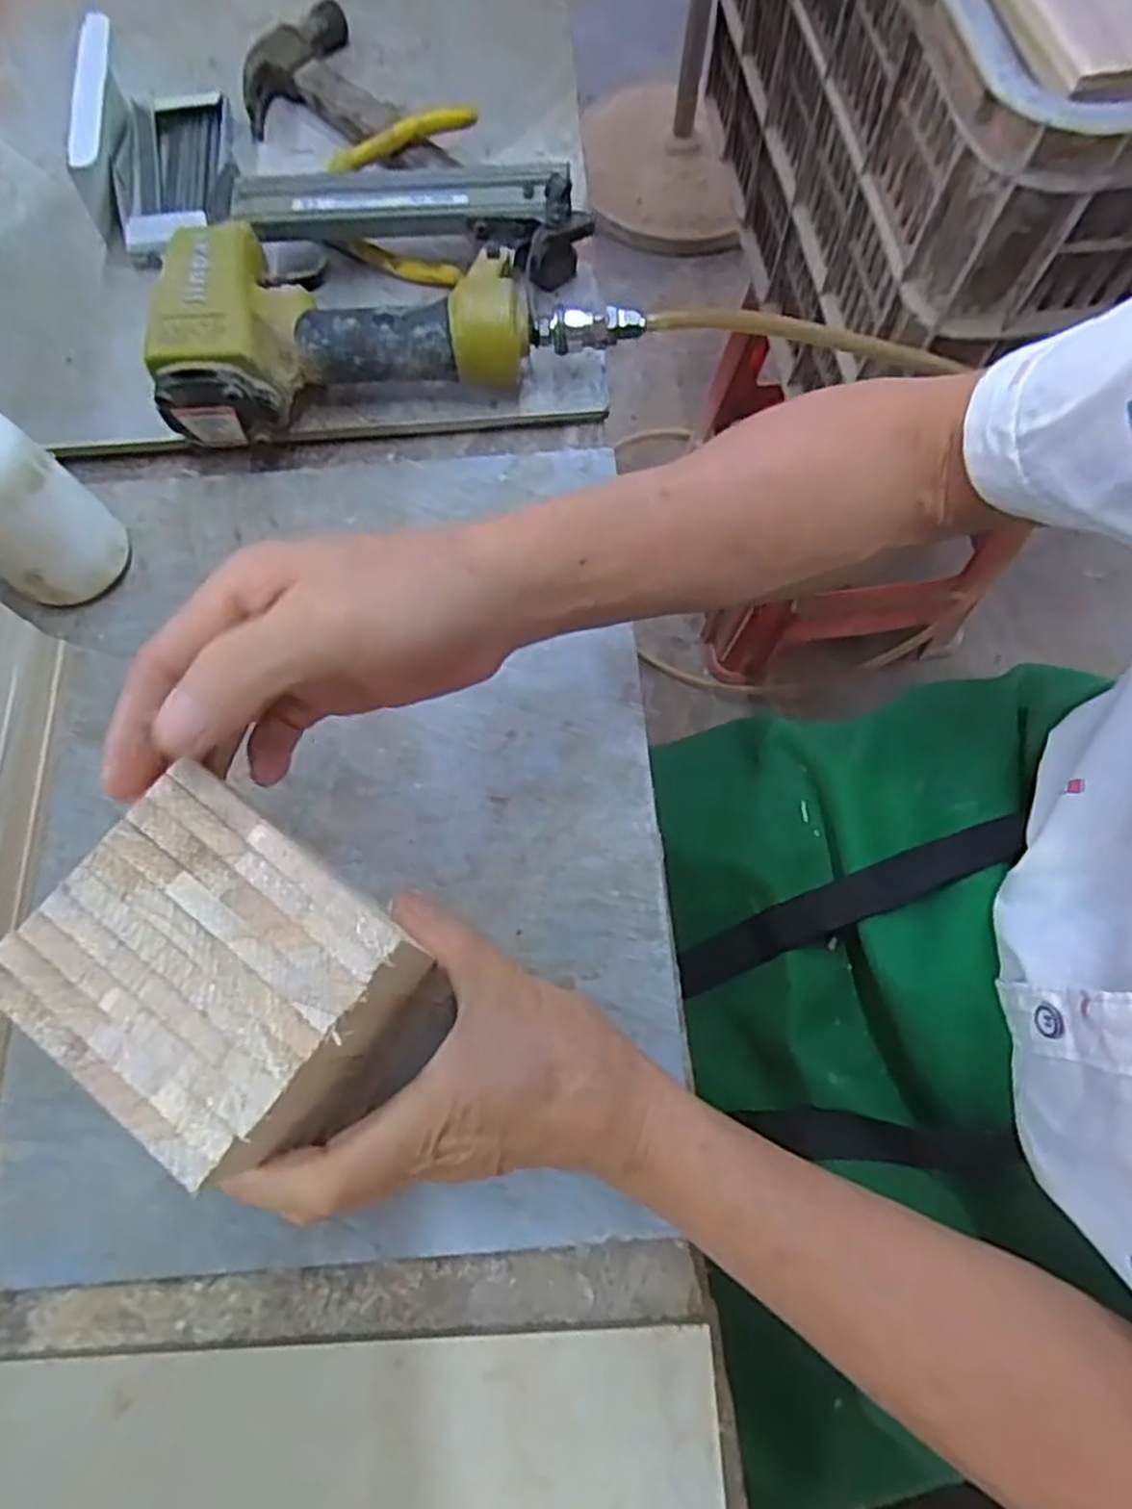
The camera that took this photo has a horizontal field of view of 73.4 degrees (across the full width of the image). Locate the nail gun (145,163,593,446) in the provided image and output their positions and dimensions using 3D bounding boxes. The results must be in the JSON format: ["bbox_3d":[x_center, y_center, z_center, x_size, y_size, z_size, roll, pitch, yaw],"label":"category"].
[{"bbox_3d":[-0.104,-0.255,0.430,0.215,0.062,0.168,2,73,0],"label":"nail gun"}]

